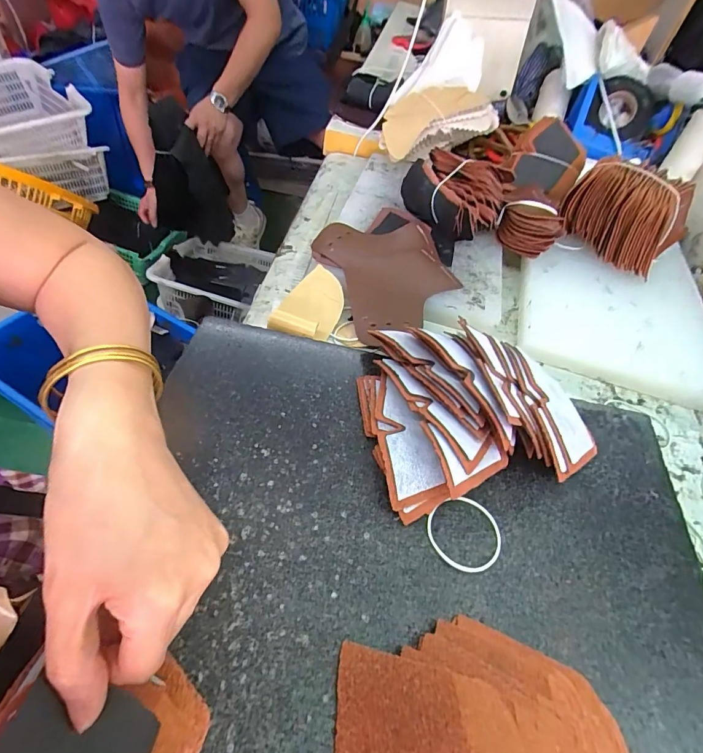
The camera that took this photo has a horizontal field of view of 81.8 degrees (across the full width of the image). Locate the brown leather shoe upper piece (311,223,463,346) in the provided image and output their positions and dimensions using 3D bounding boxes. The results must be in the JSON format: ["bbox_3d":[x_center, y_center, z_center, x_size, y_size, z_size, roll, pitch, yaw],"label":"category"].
[{"bbox_3d":[0.033,-0.113,0.439,0.121,0.042,0.141,-22,57,-21],"label":"brown leather shoe upper piece"}]

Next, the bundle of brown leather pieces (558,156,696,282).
[{"bbox_3d":[0.320,-0.192,0.475,0.126,0.089,0.092,37,55,19],"label":"bundle of brown leather pieces"}]

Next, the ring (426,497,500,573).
[{"bbox_3d":[0.075,0.102,0.266,0.048,0.005,0.047,4,53,-6],"label":"ring"}]

